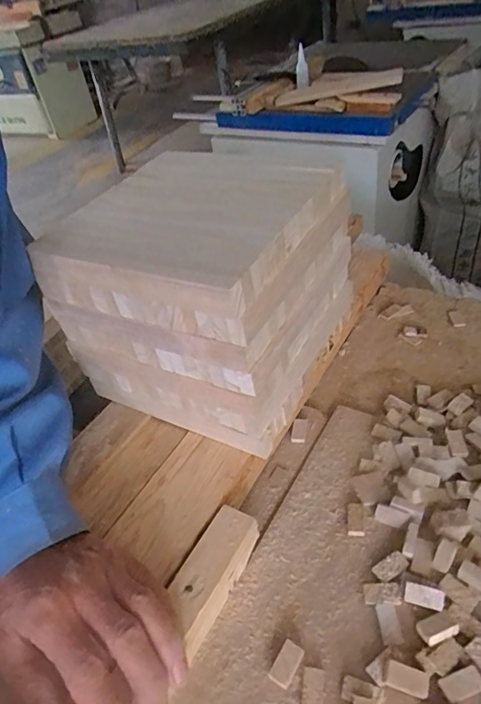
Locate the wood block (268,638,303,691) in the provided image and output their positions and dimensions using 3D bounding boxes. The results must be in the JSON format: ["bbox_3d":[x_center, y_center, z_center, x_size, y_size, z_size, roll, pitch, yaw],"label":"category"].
[{"bbox_3d":[0.031,0.214,0.332,0.015,0.011,0.027,18,49,29],"label":"wood block"}]

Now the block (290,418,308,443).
[{"bbox_3d":[0.059,0.079,0.485,0.014,0.005,0.029,2,43,15],"label":"block"}]

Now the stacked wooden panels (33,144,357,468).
[{"bbox_3d":[-0.028,-0.061,0.481,0.206,0.197,0.213,15,48,27],"label":"stacked wooden panels"}]

